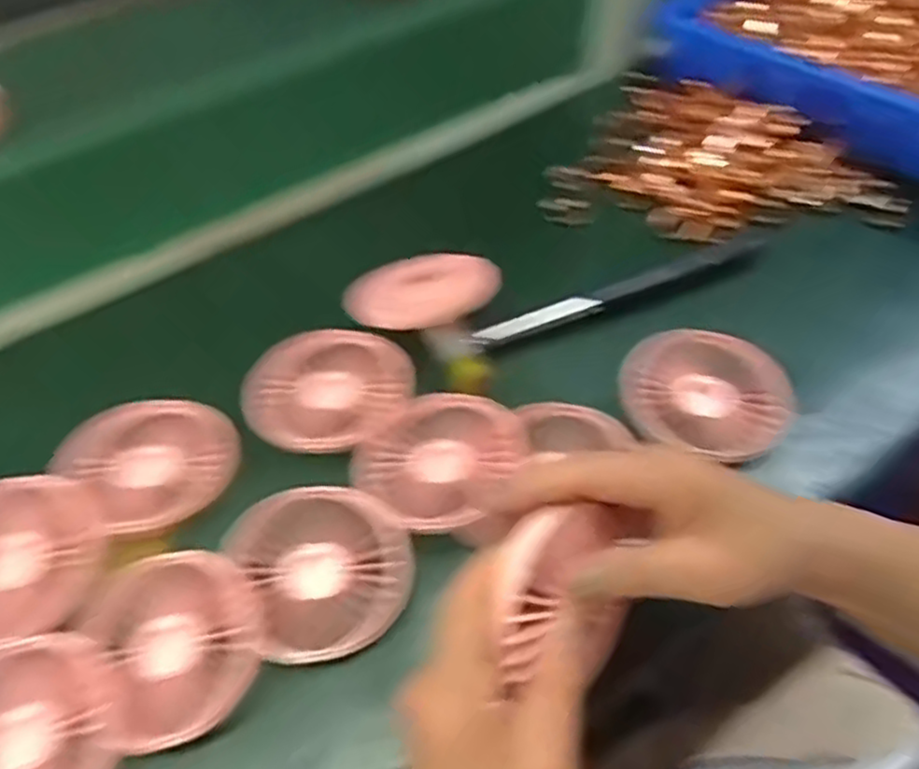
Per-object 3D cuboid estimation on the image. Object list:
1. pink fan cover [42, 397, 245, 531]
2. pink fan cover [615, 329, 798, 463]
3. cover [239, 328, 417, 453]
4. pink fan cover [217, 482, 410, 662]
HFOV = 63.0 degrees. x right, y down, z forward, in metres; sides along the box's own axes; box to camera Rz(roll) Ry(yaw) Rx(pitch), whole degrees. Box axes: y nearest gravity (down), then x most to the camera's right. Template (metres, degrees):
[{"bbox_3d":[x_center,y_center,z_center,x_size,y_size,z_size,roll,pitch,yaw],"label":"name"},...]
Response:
[{"bbox_3d":[-0.174,0.041,0.431,0.087,0.015,0.085,34,59,25],"label":"pink fan cover"},{"bbox_3d":[0.150,0.004,0.457,0.099,0.017,0.083,13,52,11],"label":"pink fan cover"},{"bbox_3d":[-0.085,-0.001,0.461,0.091,0.014,0.094,35,60,26],"label":"cover"},{"bbox_3d":[-0.069,0.093,0.389,0.085,0.015,0.088,-21,54,-15],"label":"pink fan cover"}]

